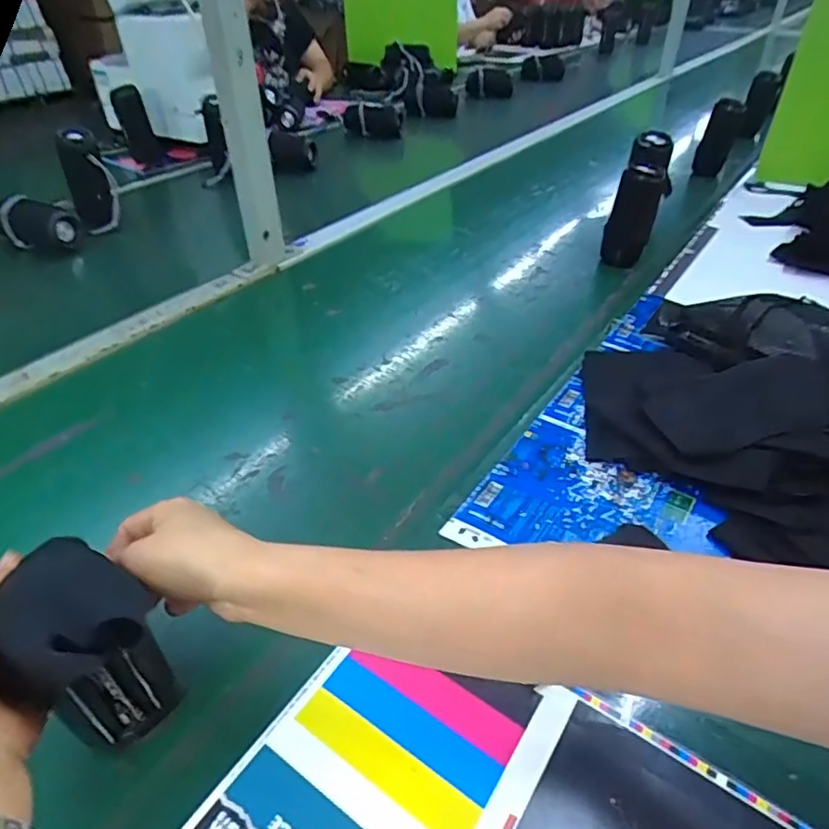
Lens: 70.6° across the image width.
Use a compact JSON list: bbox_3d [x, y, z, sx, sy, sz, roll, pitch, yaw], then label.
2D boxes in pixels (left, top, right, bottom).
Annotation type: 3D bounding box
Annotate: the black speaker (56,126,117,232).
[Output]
[{"bbox_3d":[-0.564,-0.403,1.018,0.068,0.159,0.061,-21,45,-23],"label":"black speaker"}]

